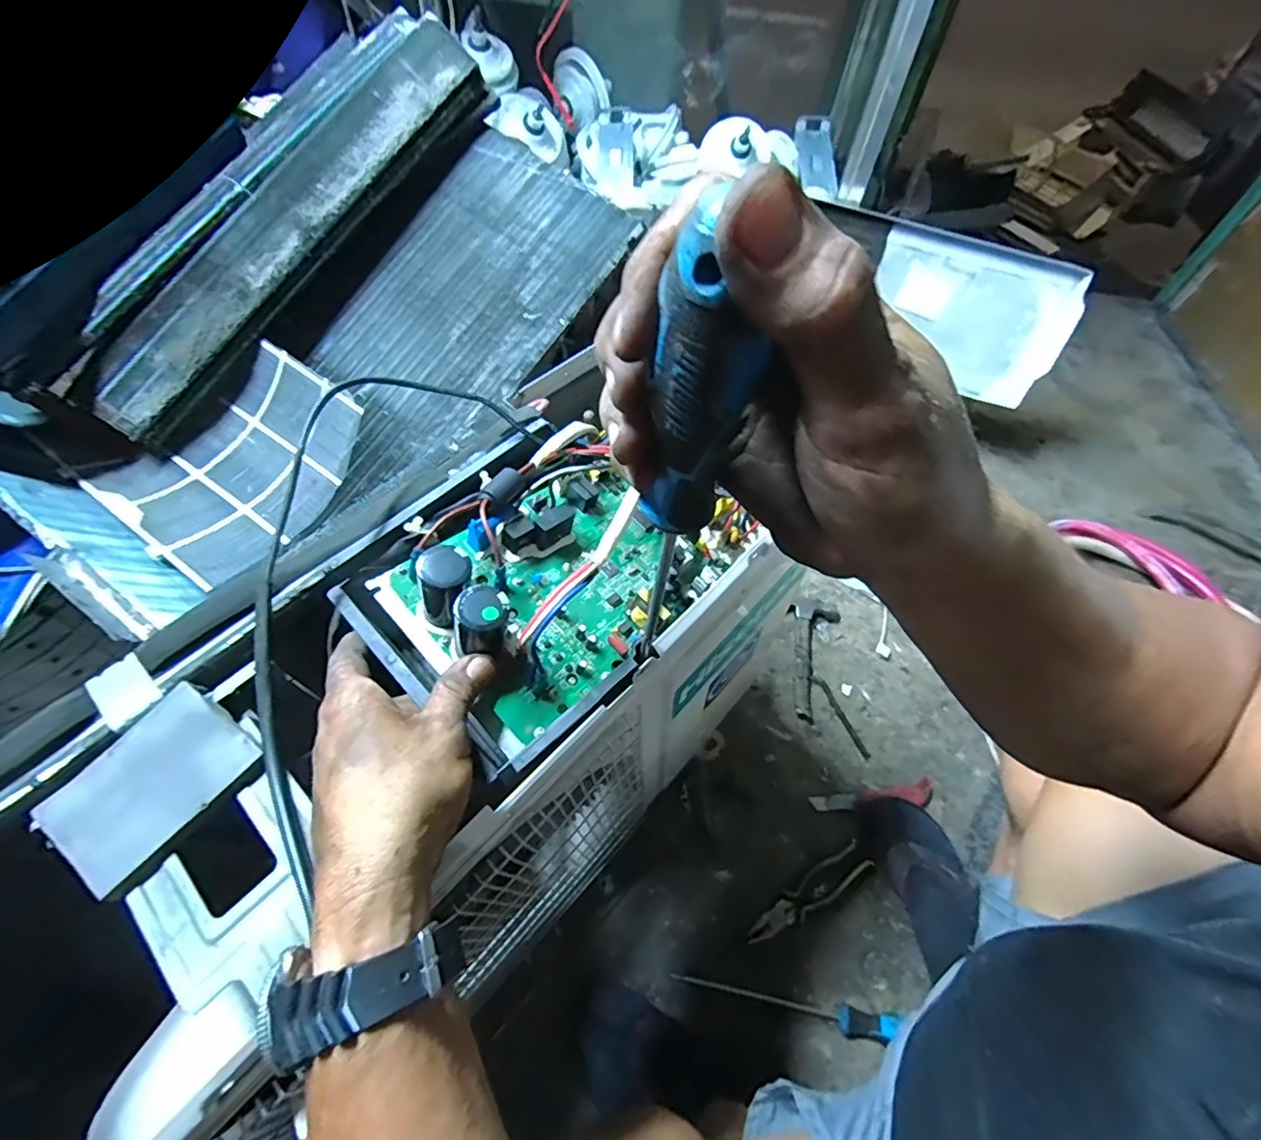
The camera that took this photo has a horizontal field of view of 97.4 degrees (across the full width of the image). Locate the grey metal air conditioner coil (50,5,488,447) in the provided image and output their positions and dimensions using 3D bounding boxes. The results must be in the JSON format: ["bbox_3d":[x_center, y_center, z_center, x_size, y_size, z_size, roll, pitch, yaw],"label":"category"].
[{"bbox_3d":[-0.370,-0.382,0.596,0.089,0.096,0.562,32,81,17],"label":"grey metal air conditioner coil"}]

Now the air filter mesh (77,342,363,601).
[{"bbox_3d":[-0.400,-0.109,0.565,0.177,0.093,0.216,35,61,19],"label":"air filter mesh"}]

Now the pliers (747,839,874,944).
[{"bbox_3d":[0.234,0.422,0.718,0.192,0.020,0.039,-26,61,-19],"label":"pliers"}]

